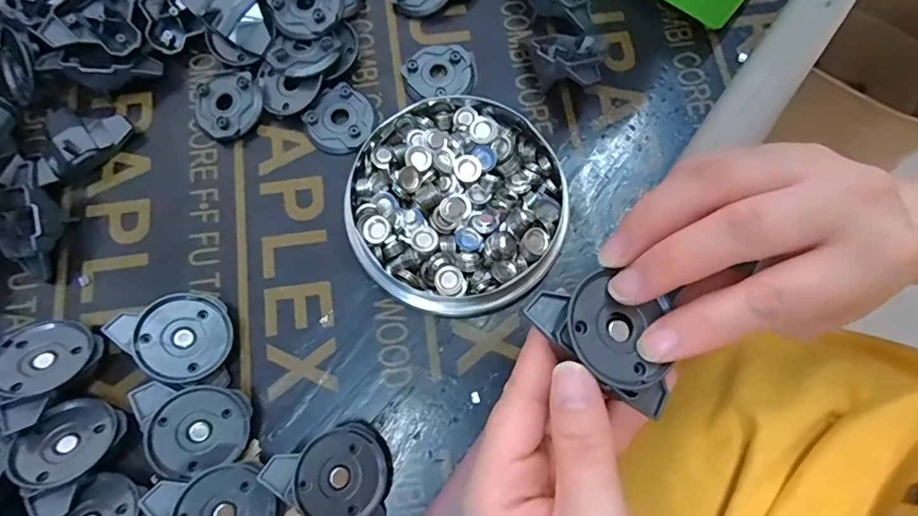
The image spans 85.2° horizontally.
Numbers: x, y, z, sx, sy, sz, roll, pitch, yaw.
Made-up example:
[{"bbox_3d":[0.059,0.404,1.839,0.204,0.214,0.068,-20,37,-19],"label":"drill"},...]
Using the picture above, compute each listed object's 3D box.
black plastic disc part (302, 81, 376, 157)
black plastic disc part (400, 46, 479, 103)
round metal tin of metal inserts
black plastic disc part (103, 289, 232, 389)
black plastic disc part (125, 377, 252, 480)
[{"bbox_3d":[-0.069,-0.081,0.293,0.037,0.006,0.040,34,78,9],"label":"black plastic disc part"},{"bbox_3d":[-0.009,-0.111,0.301,0.043,0.006,0.035,-23,76,-5],"label":"black plastic disc part"},{"bbox_3d":[0.000,-0.032,0.272,0.114,0.024,0.118,0,75,1],"label":"round metal tin of metal inserts"},{"bbox_3d":[-0.141,0.040,0.246,0.053,0.011,0.044,6,67,-25],"label":"black plastic disc part"},{"bbox_3d":[-0.125,0.080,0.235,0.048,0.009,0.041,1,79,-29],"label":"black plastic disc part"}]

